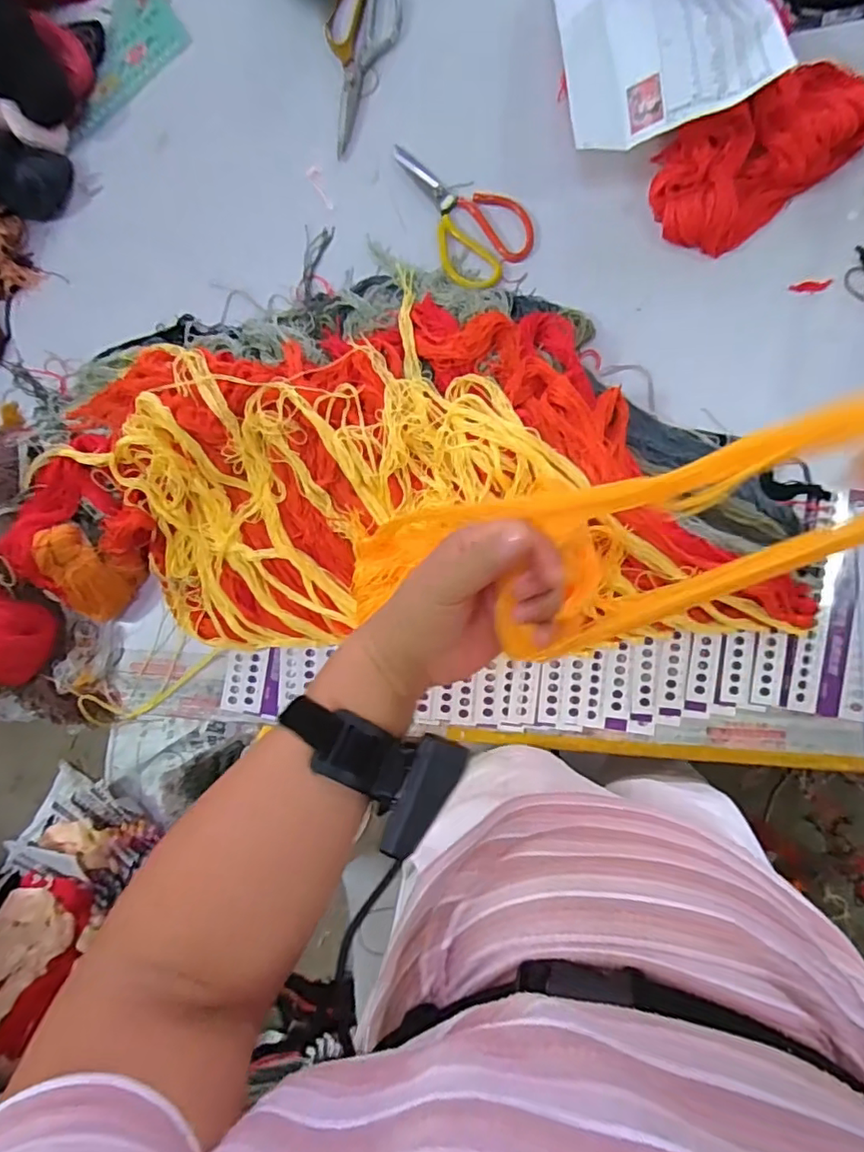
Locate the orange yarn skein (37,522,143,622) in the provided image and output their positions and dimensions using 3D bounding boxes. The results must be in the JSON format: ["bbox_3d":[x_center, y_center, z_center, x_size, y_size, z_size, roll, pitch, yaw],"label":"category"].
[{"bbox_3d":[-0.409,-0.004,0.690,0.064,0.128,0.043,-21,41,6],"label":"orange yarn skein"}]

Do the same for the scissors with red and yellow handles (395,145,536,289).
[{"bbox_3d":[0.034,-0.437,0.679,0.106,0.015,0.197,-31,82,8],"label":"scissors with red and yellow handles"}]

